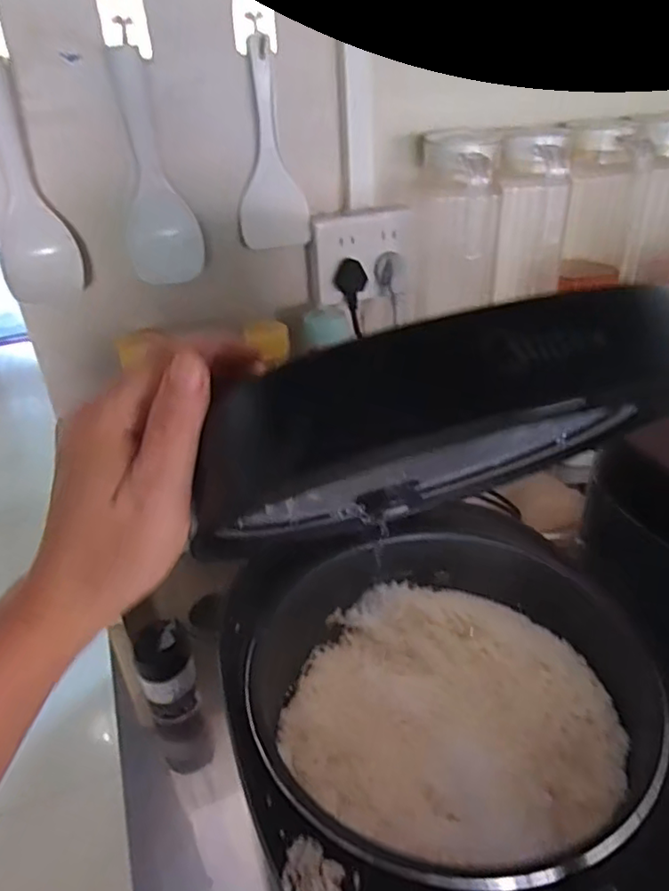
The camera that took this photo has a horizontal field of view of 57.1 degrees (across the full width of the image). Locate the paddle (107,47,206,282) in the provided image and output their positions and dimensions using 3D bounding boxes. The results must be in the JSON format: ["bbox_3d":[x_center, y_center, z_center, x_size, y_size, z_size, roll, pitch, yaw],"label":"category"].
[{"bbox_3d":[-0.159,-0.238,0.539,0.064,0.184,0.029,-14,33,-17],"label":"paddle"}]

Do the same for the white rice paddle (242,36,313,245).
[{"bbox_3d":[-0.061,-0.279,0.582,0.067,0.175,0.010,-10,32,-11],"label":"white rice paddle"}]

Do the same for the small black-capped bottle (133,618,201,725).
[{"bbox_3d":[-0.149,0.207,0.554,0.047,0.096,0.048,-12,32,-13],"label":"small black-capped bottle"}]

